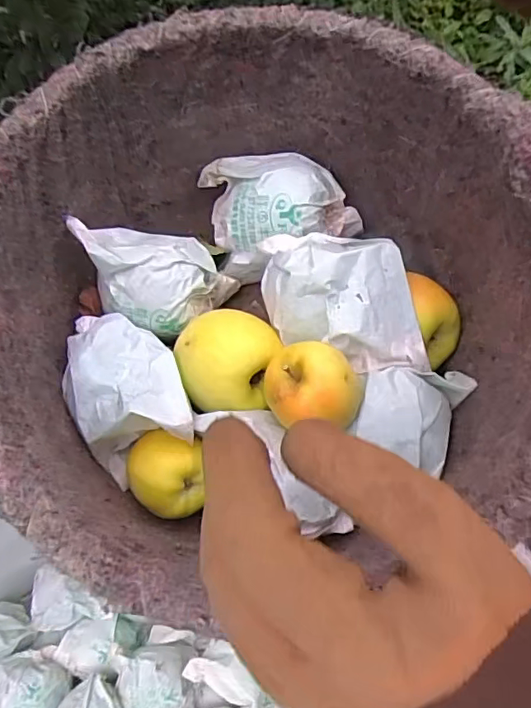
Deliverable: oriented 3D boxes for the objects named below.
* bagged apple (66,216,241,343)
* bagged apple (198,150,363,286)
[{"bbox_3d":[-0.092,-0.069,0.438,0.106,0.068,0.089,27,65,12],"label":"bagged apple"},{"bbox_3d":[0.013,-0.128,0.472,0.123,0.071,0.095,-15,63,-9],"label":"bagged apple"}]

